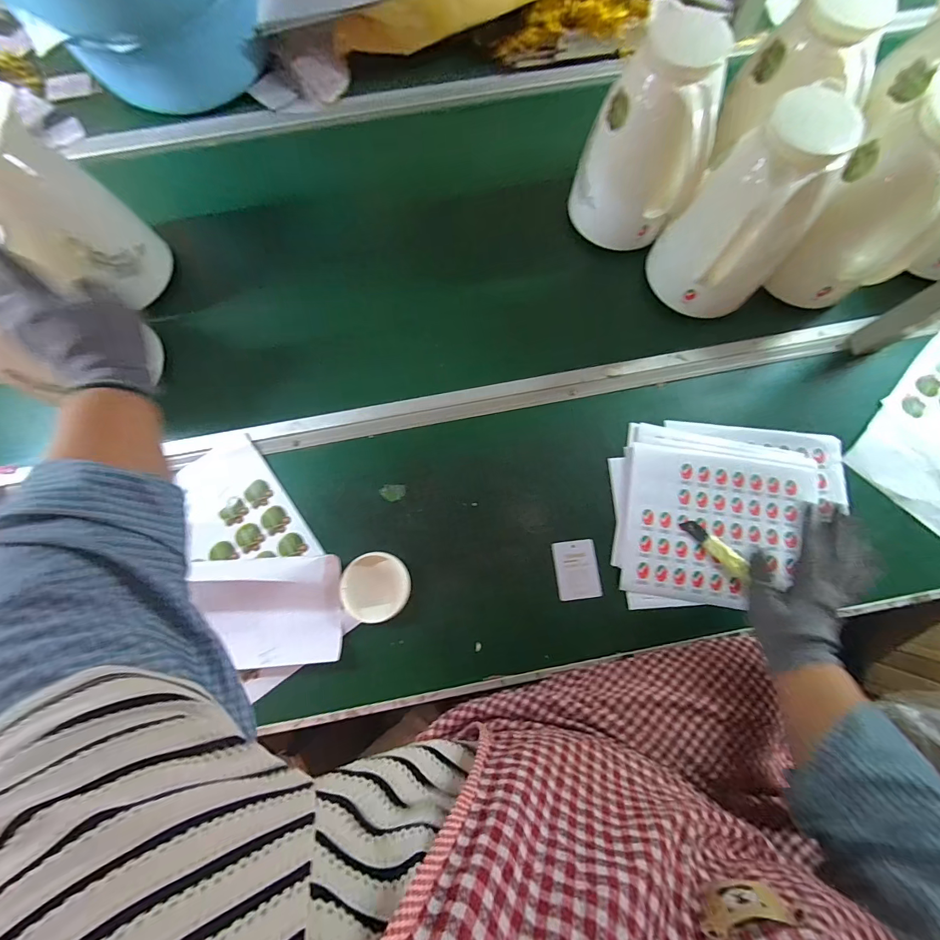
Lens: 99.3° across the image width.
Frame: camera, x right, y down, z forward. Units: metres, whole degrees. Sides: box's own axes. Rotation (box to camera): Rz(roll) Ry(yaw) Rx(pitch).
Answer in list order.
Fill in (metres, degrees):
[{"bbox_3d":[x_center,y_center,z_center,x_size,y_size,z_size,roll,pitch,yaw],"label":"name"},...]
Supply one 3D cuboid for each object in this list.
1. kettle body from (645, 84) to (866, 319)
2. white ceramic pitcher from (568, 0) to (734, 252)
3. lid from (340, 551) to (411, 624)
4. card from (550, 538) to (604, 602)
[{"bbox_3d":[0.314,-0.290,0.477,0.119,0.196,0.123,-16,78,-3],"label":"kettle body"},{"bbox_3d":[0.211,-0.395,0.490,0.134,0.195,0.139,0,78,0],"label":"white ceramic pitcher"},{"bbox_3d":[-0.113,0.141,0.482,0.077,0.019,0.079,0,78,0],"label":"lid"},{"bbox_3d":[0.131,0.122,0.489,0.052,0.004,0.068,-7,78,-2],"label":"card"}]

